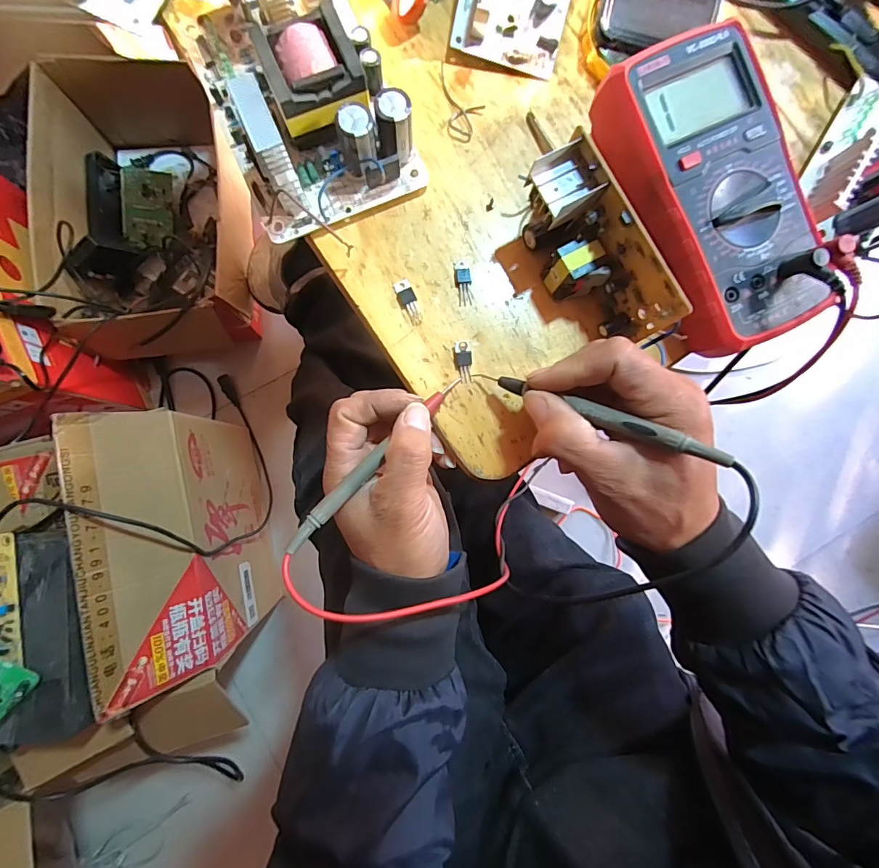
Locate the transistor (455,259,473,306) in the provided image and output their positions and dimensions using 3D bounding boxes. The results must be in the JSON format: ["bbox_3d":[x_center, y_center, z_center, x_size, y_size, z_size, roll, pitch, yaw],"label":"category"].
[{"bbox_3d":[0.016,-0.100,0.291,0.010,0.004,0.030,-4,86,-3],"label":"transistor"}]

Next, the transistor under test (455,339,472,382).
[{"bbox_3d":[0.016,-0.047,0.286,0.010,0.004,0.026,-6,86,-4],"label":"transistor under test"}]

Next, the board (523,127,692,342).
[{"bbox_3d":[0.089,-0.105,0.262,0.036,0.056,0.113,-30,88,-5],"label":"board"}]

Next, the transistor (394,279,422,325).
[{"bbox_3d":[-0.019,-0.086,0.288,0.010,0.004,0.030,-27,88,-5],"label":"transistor"}]

